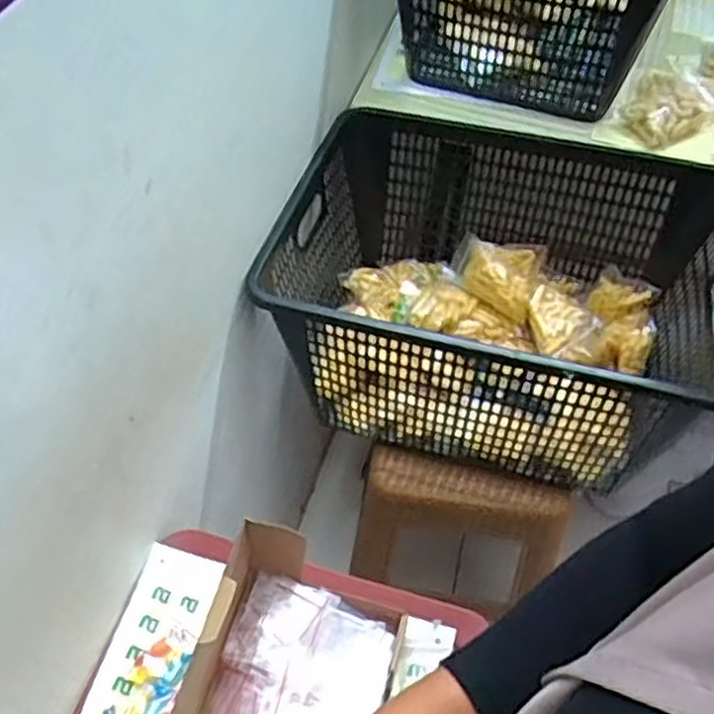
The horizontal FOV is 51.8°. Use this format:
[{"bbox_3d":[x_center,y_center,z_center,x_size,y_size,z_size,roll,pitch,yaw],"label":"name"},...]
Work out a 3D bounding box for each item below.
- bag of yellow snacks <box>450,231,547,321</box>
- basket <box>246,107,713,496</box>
[{"bbox_3d":[0.210,-0.129,1.118,0.132,0.060,0.108,12,54,9],"label":"bag of yellow snacks"},{"bbox_3d":[0.188,-0.083,1.014,0.560,0.271,0.419,15,54,11],"label":"basket"}]

